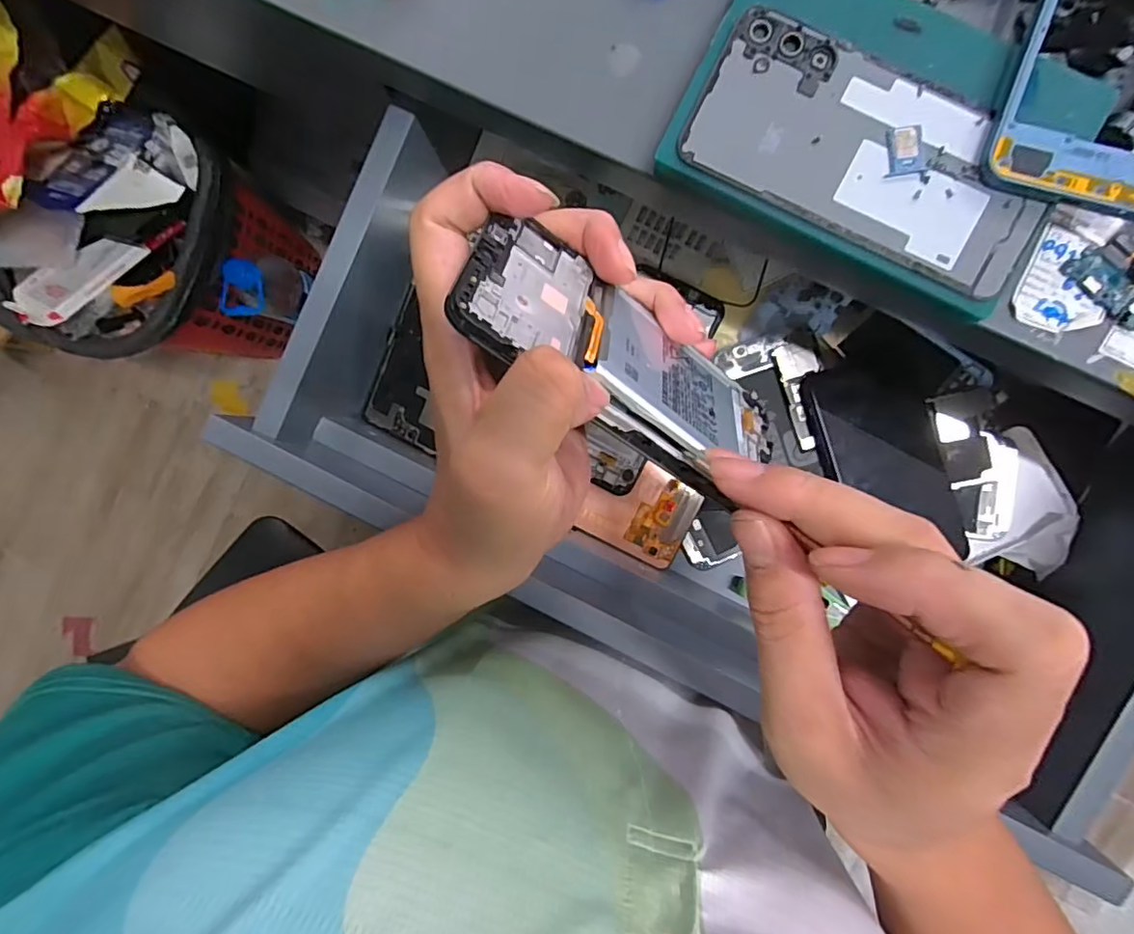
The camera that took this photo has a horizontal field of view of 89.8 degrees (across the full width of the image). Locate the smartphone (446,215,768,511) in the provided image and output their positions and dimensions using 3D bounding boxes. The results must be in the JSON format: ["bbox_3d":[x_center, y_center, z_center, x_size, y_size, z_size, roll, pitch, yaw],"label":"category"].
[{"bbox_3d":[0.030,-0.039,0.221,0.148,0.072,0.014,31,135,-19],"label":"smartphone"}]

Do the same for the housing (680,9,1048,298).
[{"bbox_3d":[0.133,-0.139,0.250,0.152,0.007,0.076,26,94,1],"label":"housing"}]

